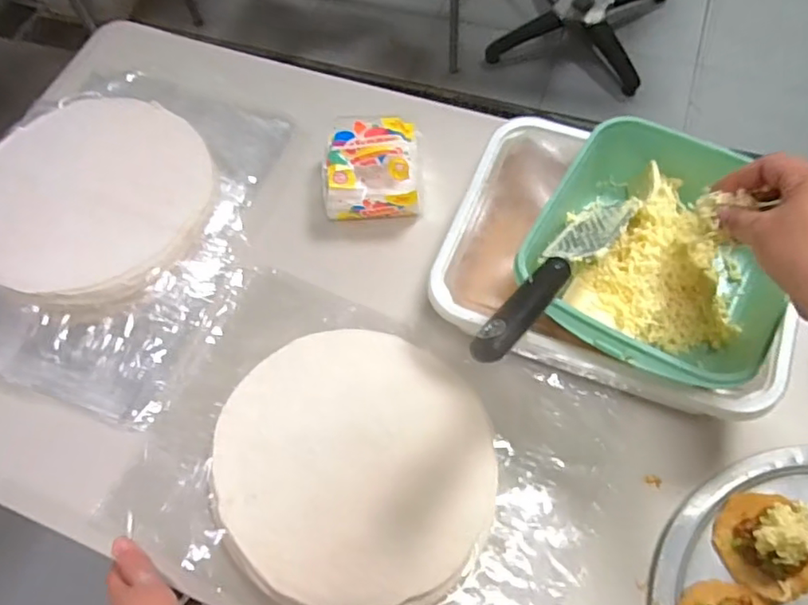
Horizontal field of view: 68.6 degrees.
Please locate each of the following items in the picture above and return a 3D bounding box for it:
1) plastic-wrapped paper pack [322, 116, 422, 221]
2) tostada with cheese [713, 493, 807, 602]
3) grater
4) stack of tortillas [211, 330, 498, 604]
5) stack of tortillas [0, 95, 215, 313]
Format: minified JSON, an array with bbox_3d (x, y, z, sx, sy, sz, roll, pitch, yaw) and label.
[{"bbox_3d":[-0.035,-0.148,0.656,0.108,0.068,0.099,-2,62,2],"label":"plastic-wrapped paper pack"},{"bbox_3d":[0.300,0.188,0.467,0.080,0.051,0.078,-13,63,-3],"label":"tostada with cheese"},{"bbox_3d":[0.120,-0.030,0.453,0.040,0.030,0.255,32,42,18],"label":"grater"},{"bbox_3d":[-0.047,0.141,0.532,0.233,0.021,0.257,-27,64,-10],"label":"stack of tortillas"},{"bbox_3d":[-0.342,-0.120,0.649,0.255,0.042,0.262,32,69,18],"label":"stack of tortillas"}]

